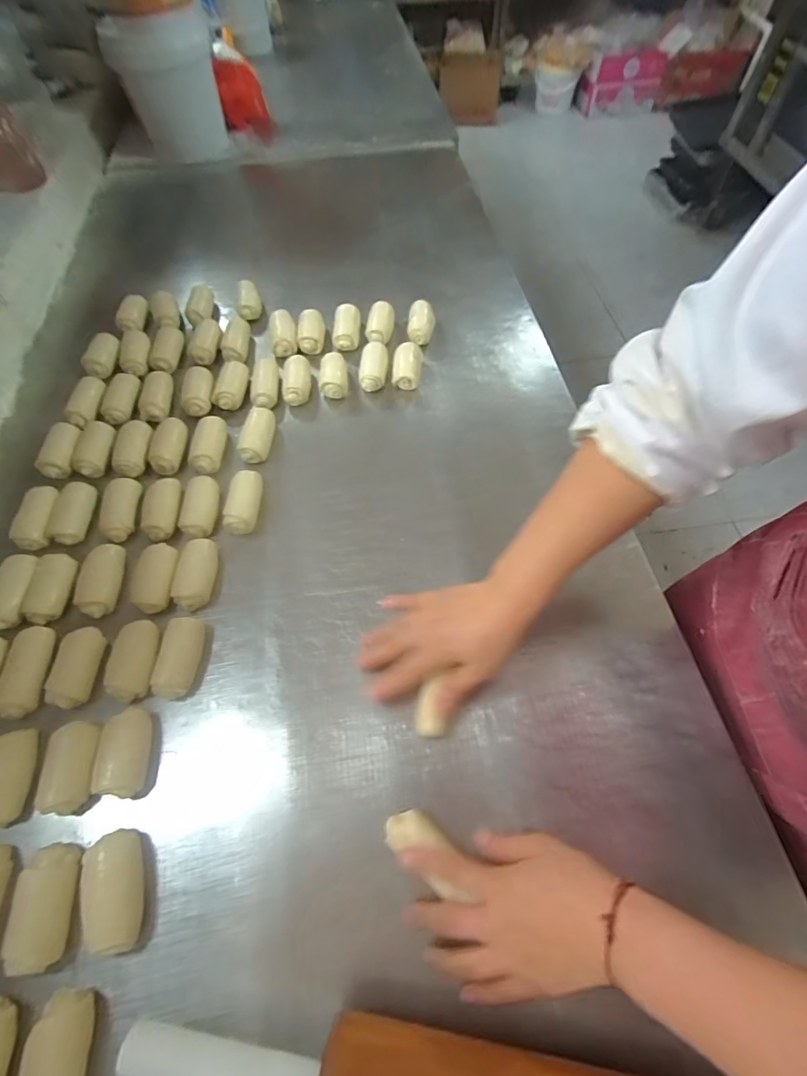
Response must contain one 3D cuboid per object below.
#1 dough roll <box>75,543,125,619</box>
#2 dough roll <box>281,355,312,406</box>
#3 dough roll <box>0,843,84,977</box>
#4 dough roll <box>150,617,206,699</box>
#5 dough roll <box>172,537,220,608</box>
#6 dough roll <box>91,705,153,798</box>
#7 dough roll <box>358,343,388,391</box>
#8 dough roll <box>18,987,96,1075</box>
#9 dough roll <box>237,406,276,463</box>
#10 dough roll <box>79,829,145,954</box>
[{"bbox_3d":[-0.310,0.041,0.483,0.029,0.025,0.076,1,68,3],"label":"dough roll"},{"bbox_3d":[-0.144,-0.215,0.642,0.041,0.036,0.079,-10,58,-4],"label":"dough roll"},{"bbox_3d":[-0.270,0.276,0.354,0.037,0.026,0.075,-6,59,-2],"label":"dough roll"},{"bbox_3d":[-0.209,0.112,0.445,0.032,0.036,0.070,4,59,4],"label":"dough roll"},{"bbox_3d":[-0.218,0.038,0.493,0.038,0.032,0.071,-1,59,1],"label":"dough roll"},{"bbox_3d":[-0.241,0.185,0.408,0.035,0.028,0.068,-4,59,-1],"label":"dough roll"},{"bbox_3d":[-0.042,-0.231,0.642,0.037,0.032,0.073,3,55,5],"label":"dough roll"},{"bbox_3d":[-0.224,0.345,0.305,0.031,0.028,0.076,-12,59,-5],"label":"dough roll"},{"bbox_3d":[-0.178,-0.129,0.577,0.029,0.025,0.074,9,72,9],"label":"dough roll"},{"bbox_3d":[-0.219,0.266,0.357,0.037,0.025,0.076,-20,60,-10],"label":"dough roll"}]

